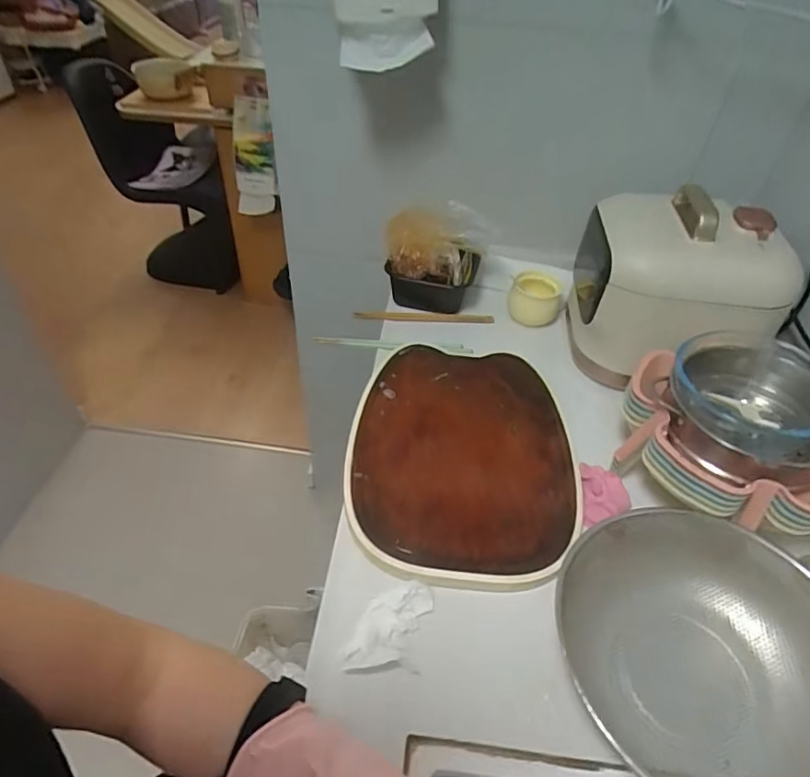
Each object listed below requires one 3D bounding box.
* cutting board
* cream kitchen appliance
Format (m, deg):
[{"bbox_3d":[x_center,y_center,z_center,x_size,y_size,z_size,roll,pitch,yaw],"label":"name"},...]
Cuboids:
[{"bbox_3d":[0.076,0.073,0.699,0.278,0.016,0.368,5,44,2],"label":"cutting board"},{"bbox_3d":[0.383,-0.155,0.781,0.226,0.233,0.214,5,44,2],"label":"cream kitchen appliance"}]

